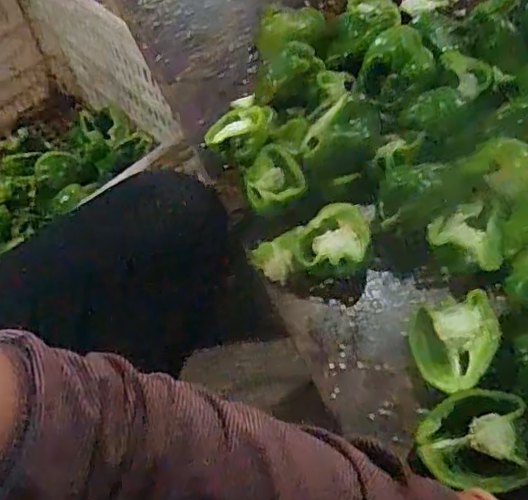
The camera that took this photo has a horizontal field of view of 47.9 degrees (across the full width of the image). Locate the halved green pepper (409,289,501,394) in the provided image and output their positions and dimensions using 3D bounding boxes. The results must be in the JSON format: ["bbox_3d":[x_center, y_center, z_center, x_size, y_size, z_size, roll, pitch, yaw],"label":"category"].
[{"bbox_3d":[0.139,0.068,0.433,0.056,0.032,0.067,-2,56,4],"label":"halved green pepper"}]

